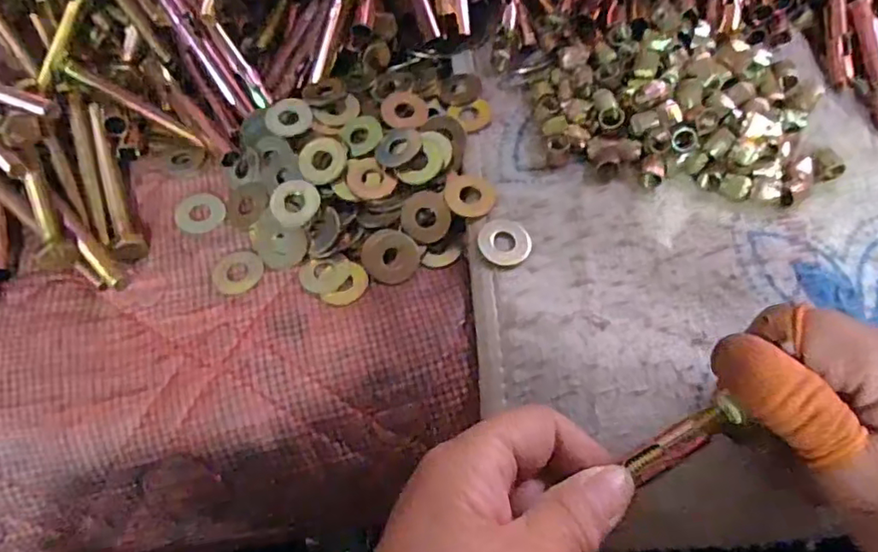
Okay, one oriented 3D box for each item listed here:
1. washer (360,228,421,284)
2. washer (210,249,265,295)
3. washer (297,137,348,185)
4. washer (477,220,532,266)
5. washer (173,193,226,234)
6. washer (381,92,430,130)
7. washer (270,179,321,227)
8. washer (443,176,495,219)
[{"bbox_3d":[-0.024,-0.010,0.280,0.030,0.004,0.026,25,67,15],"label":"washer"},{"bbox_3d":[-0.098,-0.002,0.282,0.023,0.004,0.023,-1,63,3],"label":"washer"},{"bbox_3d":[-0.059,-0.059,0.293,0.024,0.004,0.028,-28,65,-11],"label":"washer"},{"bbox_3d":[0.031,-0.016,0.270,0.024,0.005,0.023,-13,63,-3],"label":"washer"},{"bbox_3d":[-0.123,-0.033,0.299,0.027,0.004,0.024,16,63,9],"label":"washer"},{"bbox_3d":[-0.018,-0.088,0.307,0.024,0.004,0.031,-6,54,-10],"label":"washer"},{"bbox_3d":[-0.071,-0.036,0.286,0.024,0.006,0.023,-10,71,-2],"label":"washer"},{"bbox_3d":[0.015,-0.039,0.284,0.025,0.004,0.022,21,66,13],"label":"washer"}]

